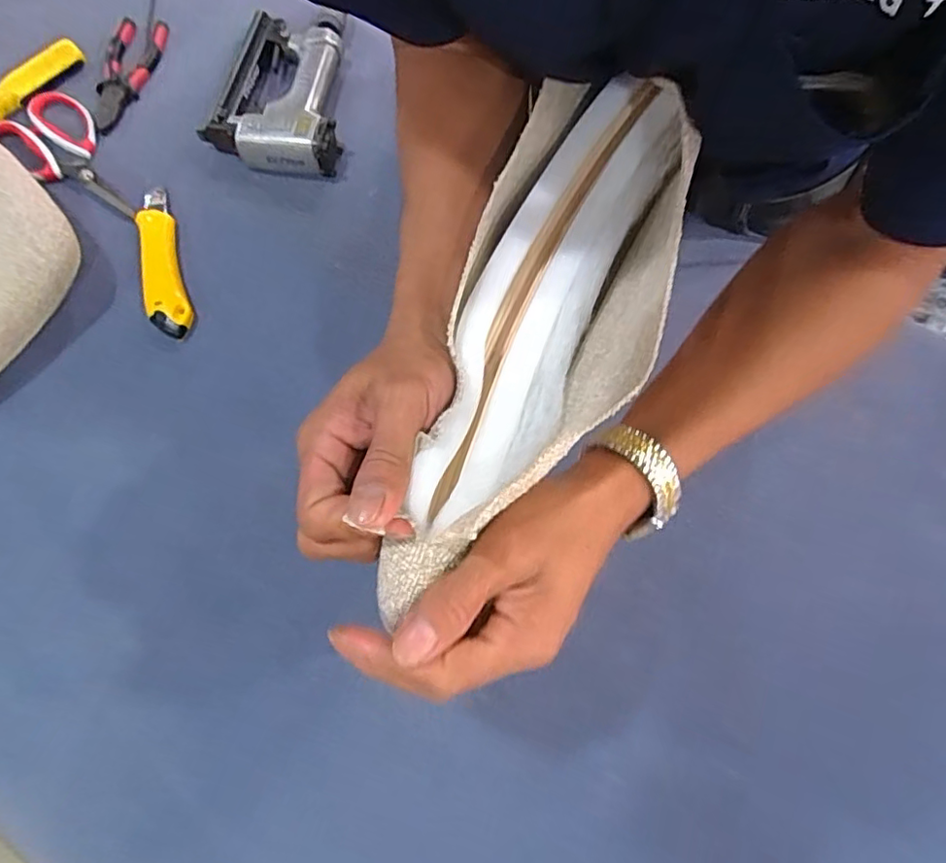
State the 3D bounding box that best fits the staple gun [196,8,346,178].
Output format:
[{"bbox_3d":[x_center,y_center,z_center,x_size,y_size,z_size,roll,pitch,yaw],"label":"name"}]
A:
[{"bbox_3d":[-0.196,-0.358,0.608,0.129,0.043,0.207,4,70,1],"label":"staple gun"}]

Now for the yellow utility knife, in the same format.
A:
[{"bbox_3d":[-0.290,-0.160,0.548,0.036,0.017,0.163,-17,71,-7],"label":"yellow utility knife"}]

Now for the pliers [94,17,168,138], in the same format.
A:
[{"bbox_3d":[-0.368,-0.377,0.622,0.051,0.013,0.156,8,70,2],"label":"pliers"}]

